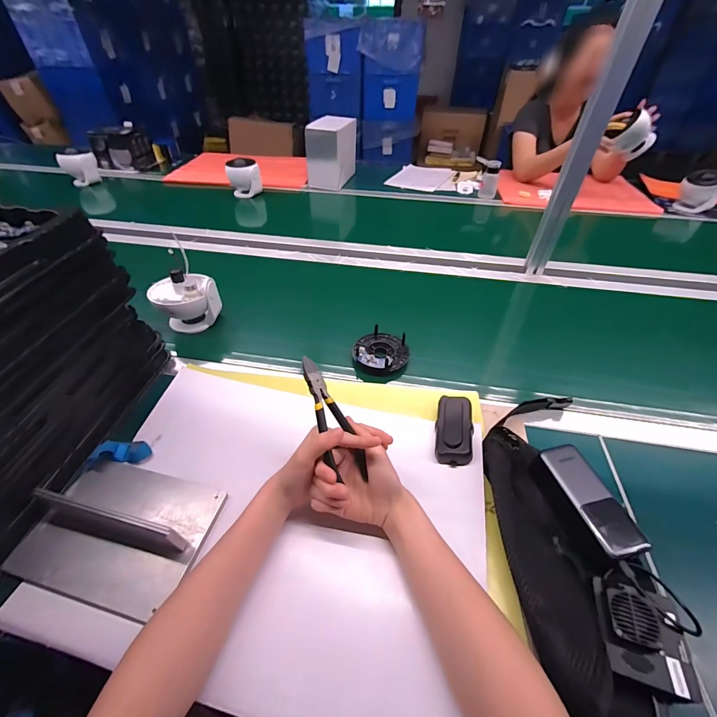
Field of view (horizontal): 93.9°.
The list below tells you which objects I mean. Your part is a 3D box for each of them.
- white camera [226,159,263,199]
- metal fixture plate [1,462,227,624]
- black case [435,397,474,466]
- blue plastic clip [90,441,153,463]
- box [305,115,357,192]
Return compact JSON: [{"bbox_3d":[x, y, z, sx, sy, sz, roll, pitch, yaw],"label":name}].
[{"bbox_3d":[-0.408,-0.644,1.196,0.115,0.108,0.081,-9,45,-11],"label":"white camera"},{"bbox_3d":[-0.283,0.189,0.386,0.206,0.054,0.143,11,45,10],"label":"metal fixture plate"},{"bbox_3d":[0.141,0.102,0.489,0.050,0.030,0.101,8,45,6],"label":"black case"},{"bbox_3d":[-0.324,0.127,0.460,0.066,0.019,0.035,11,41,-19],"label":"blue plastic clip"},{"bbox_3d":[-0.094,-0.771,1.263,0.135,0.210,0.229,11,45,10],"label":"box"}]

